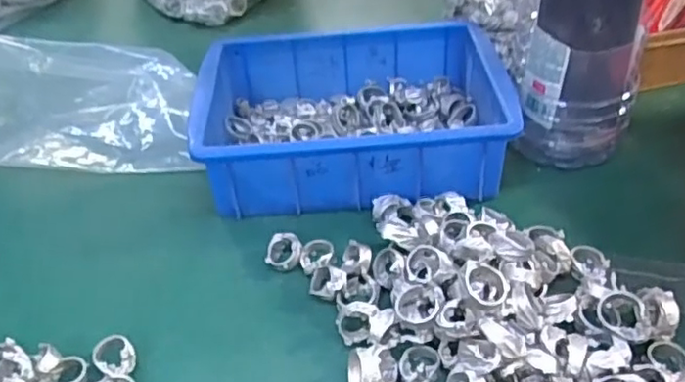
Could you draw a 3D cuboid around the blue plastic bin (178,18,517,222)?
[{"bbox_3d":[0.008,-0.063,0.531,0.242,0.073,0.169,-4,40,1],"label":"blue plastic bin"}]

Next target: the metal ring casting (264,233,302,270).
[{"bbox_3d":[-0.042,0.045,0.452,0.027,0.016,0.028,-7,40,-5],"label":"metal ring casting"}]

